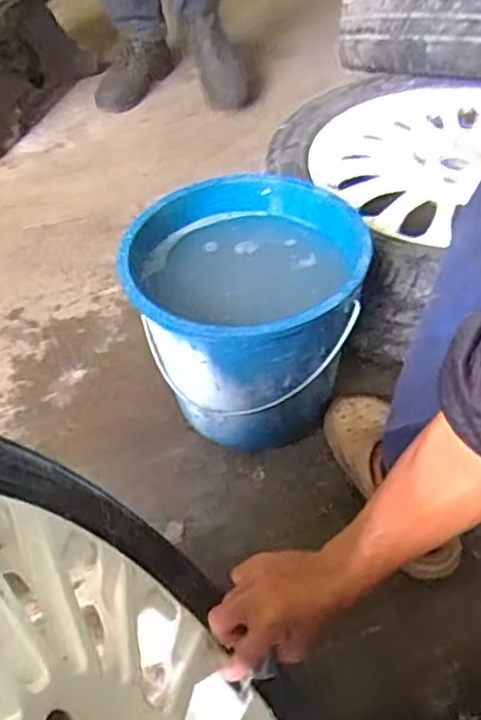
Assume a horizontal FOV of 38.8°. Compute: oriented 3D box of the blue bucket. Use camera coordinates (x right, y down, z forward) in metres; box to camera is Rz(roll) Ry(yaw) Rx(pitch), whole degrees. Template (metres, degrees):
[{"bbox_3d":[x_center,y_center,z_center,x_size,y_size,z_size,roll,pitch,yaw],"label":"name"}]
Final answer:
[{"bbox_3d":[0.012,-0.044,0.885,0.272,0.268,0.276,-2,46,2],"label":"blue bucket"}]

